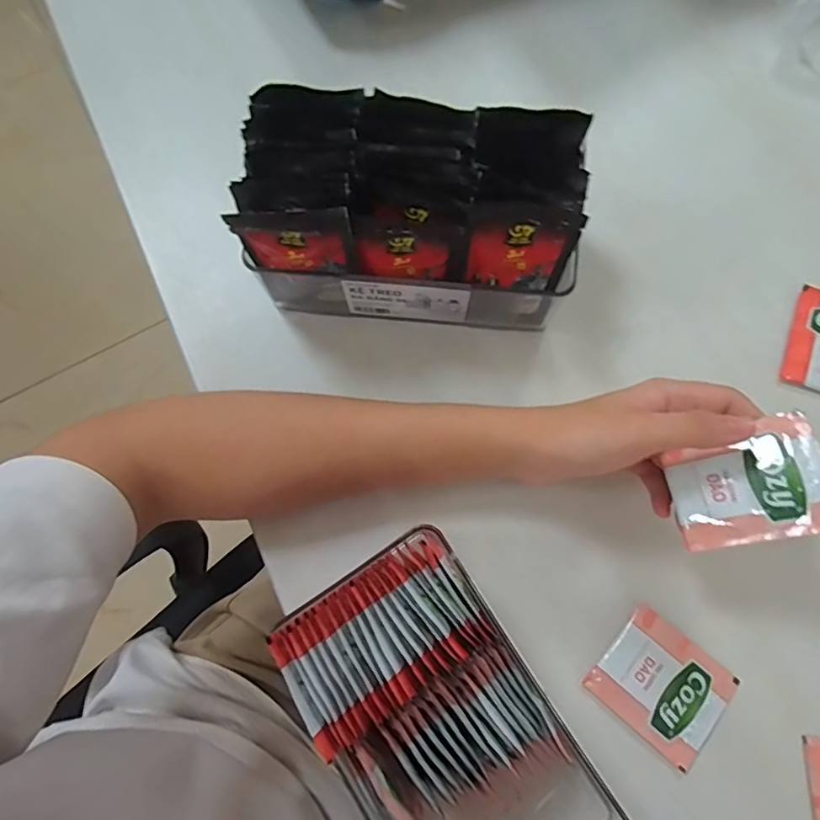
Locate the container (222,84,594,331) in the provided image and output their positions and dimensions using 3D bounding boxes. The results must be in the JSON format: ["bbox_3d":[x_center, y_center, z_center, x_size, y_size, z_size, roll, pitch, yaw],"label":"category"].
[{"bbox_3d":[0.003,-0.124,0.343,0.199,0.115,0.099,3,76,2],"label":"container"}]

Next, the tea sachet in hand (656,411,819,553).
[{"bbox_3d":[0.184,0.041,0.285,0.075,0.007,0.062,-19,59,26],"label":"tea sachet in hand"}]

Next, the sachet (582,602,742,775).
[{"bbox_3d":[0.158,0.172,0.323,0.075,0.004,0.065,39,80,10],"label":"sachet"}]

